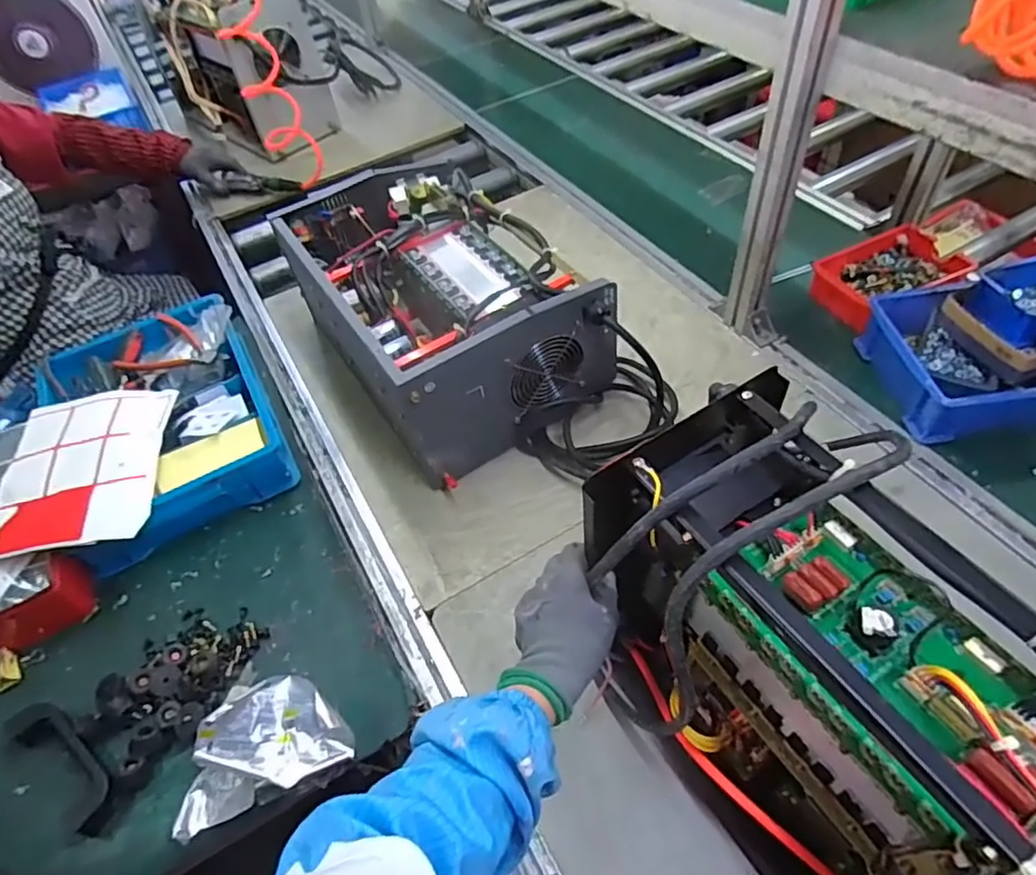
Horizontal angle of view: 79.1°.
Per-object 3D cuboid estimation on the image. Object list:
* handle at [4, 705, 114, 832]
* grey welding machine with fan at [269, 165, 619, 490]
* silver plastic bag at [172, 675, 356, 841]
[{"bbox_3d":[-0.455,0.322,0.630,0.154,0.025,0.048,31,61,28],"label":"handle"},{"bbox_3d":[-0.120,-0.196,0.915,0.291,0.204,0.474,-30,54,-16],"label":"grey welding machine with fan"},{"bbox_3d":[-0.246,0.296,0.600,0.163,0.068,0.094,-22,52,-10],"label":"silver plastic bag"}]

